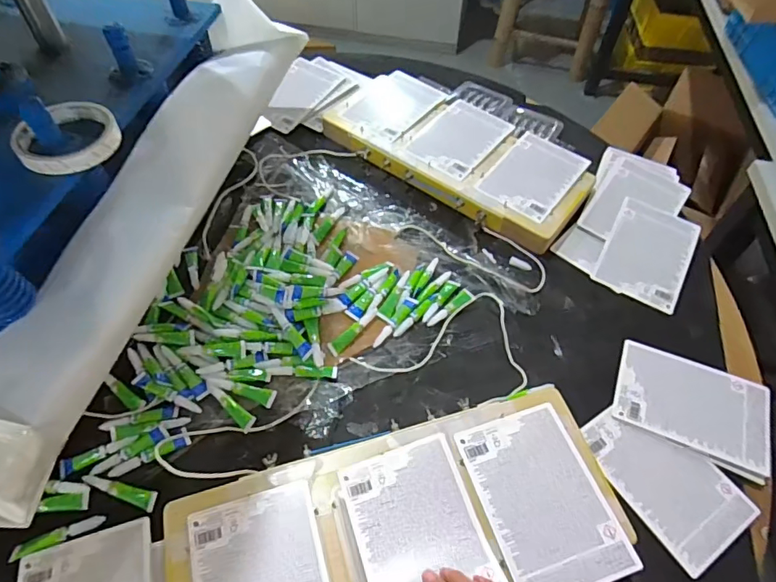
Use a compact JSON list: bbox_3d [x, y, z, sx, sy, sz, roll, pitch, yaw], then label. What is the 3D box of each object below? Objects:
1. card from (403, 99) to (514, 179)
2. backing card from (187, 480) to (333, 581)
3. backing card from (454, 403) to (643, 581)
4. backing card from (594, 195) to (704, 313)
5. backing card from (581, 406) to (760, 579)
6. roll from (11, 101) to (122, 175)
[{"bbox_3d":[0.119,-0.250,0.807,0.116,0.008,0.175,33,59,20],"label":"card"},{"bbox_3d":[-0.109,0.265,0.436,0.115,0.005,0.166,-13,57,-12],"label":"backing card"},{"bbox_3d":[0.152,0.202,0.488,0.116,0.007,0.169,-16,56,-8],"label":"backing card"},{"bbox_3d":[0.379,-0.058,0.722,0.114,0.010,0.165,27,67,14],"label":"backing card"},{"bbox_3d":[0.305,0.201,0.545,0.113,0.010,0.168,-27,61,-21],"label":"backing card"},{"bbox_3d":[-0.307,-0.149,0.474,0.089,0.016,0.091,1,54,-1],"label":"roll"}]

